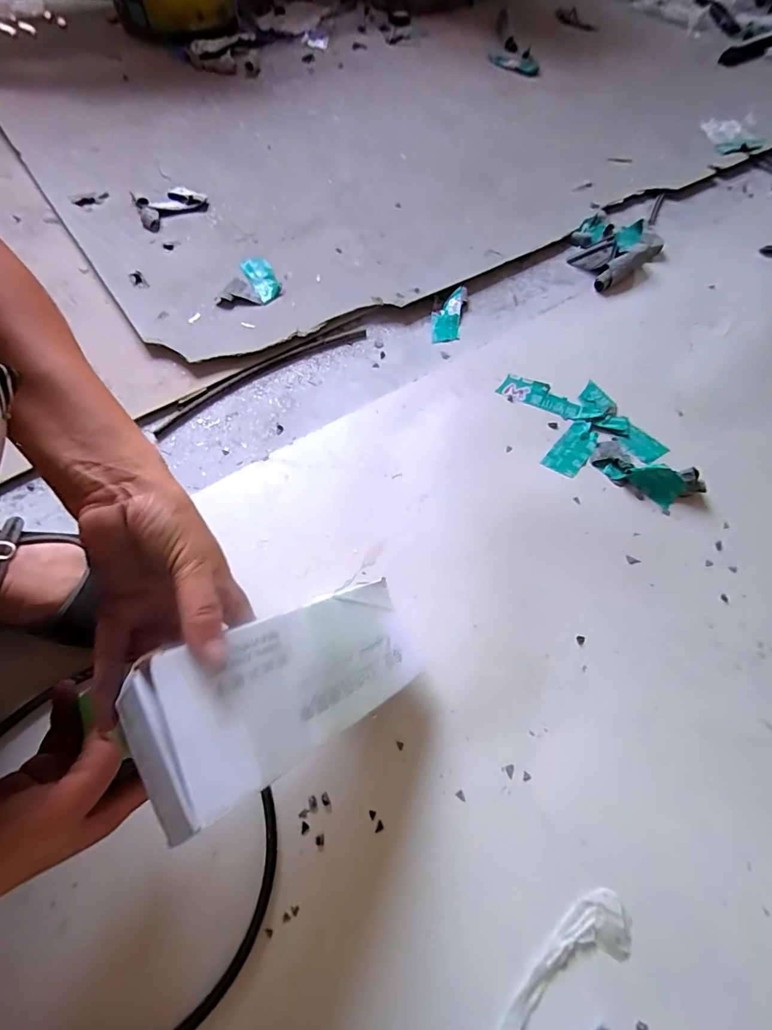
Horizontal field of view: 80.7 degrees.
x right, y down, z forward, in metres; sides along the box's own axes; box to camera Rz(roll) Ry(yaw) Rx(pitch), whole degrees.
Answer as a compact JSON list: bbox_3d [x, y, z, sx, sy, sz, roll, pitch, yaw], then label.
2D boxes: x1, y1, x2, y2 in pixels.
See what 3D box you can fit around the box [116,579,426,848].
[{"bbox_3d":[-0.061,0.114,0.321,0.226,0.045,0.089,-9,72,-54],"label":"box"}]

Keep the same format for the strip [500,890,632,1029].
[{"bbox_3d":[0.112,0.354,0.324,0.184,0.007,0.043,-36,70,-20],"label":"strip"}]

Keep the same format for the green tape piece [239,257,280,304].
[{"bbox_3d":[-0.178,-0.341,0.658,0.039,0.008,0.095,-24,66,-15],"label":"green tape piece"}]

